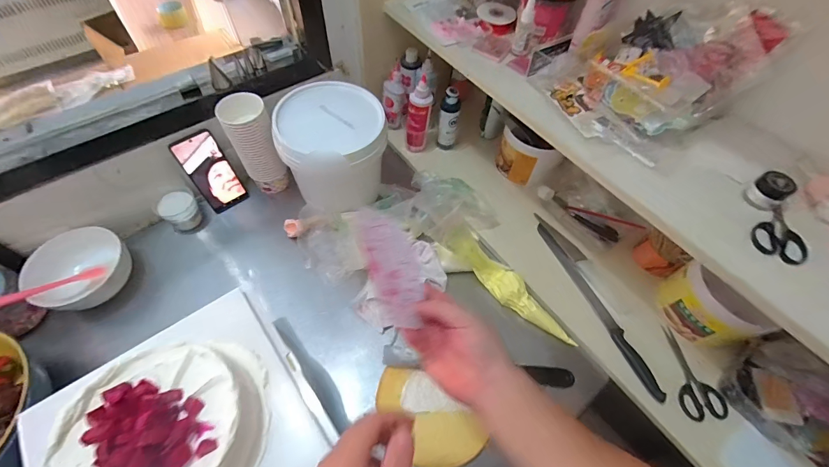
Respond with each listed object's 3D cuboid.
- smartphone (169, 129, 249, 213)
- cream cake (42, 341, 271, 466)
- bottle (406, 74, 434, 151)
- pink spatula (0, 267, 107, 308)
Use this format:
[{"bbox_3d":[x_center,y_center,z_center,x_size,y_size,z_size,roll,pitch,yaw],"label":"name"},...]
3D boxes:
[{"bbox_3d":[-0.406,-0.122,0.710,0.077,0.158,0.010,-34,40,-22],"label":"smartphone"},{"bbox_3d":[-0.265,0.215,0.380,0.182,0.072,0.194,2,58,-1],"label":"cream cake"},{"bbox_3d":[0.011,-0.260,0.792,0.050,0.191,0.048,5,58,0],"label":"bottle"},{"bbox_3d":[-0.627,0.094,0.600,0.018,0.020,0.163,39,36,19],"label":"pink spatula"}]

